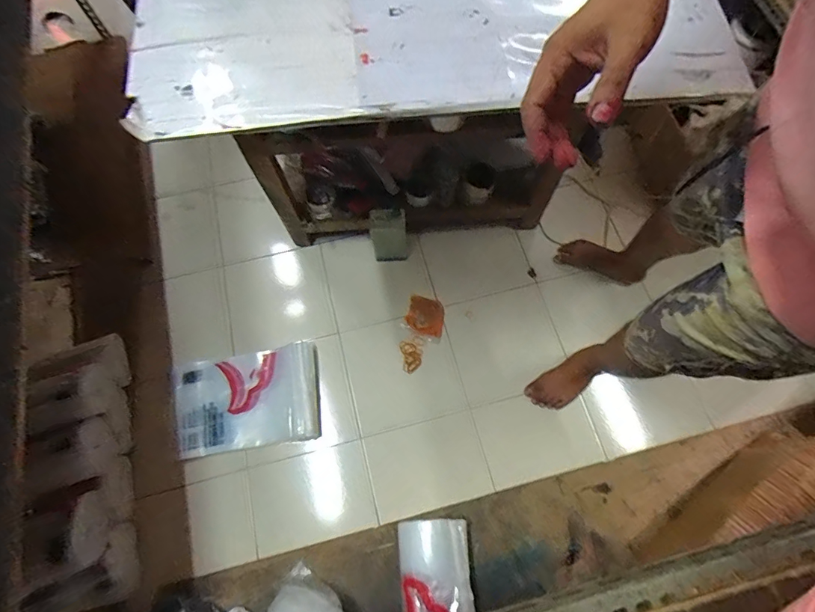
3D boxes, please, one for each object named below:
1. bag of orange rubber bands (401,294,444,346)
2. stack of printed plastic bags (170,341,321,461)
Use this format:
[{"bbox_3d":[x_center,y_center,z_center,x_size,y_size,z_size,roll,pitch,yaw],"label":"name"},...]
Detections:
[{"bbox_3d":[0.053,0.033,1.227,0.113,0.028,0.118,18,71,7],"label":"bag of orange rubber bands"},{"bbox_3d":[-0.443,0.251,1.158,0.392,0.042,0.256,-8,70,-2],"label":"stack of printed plastic bags"}]

